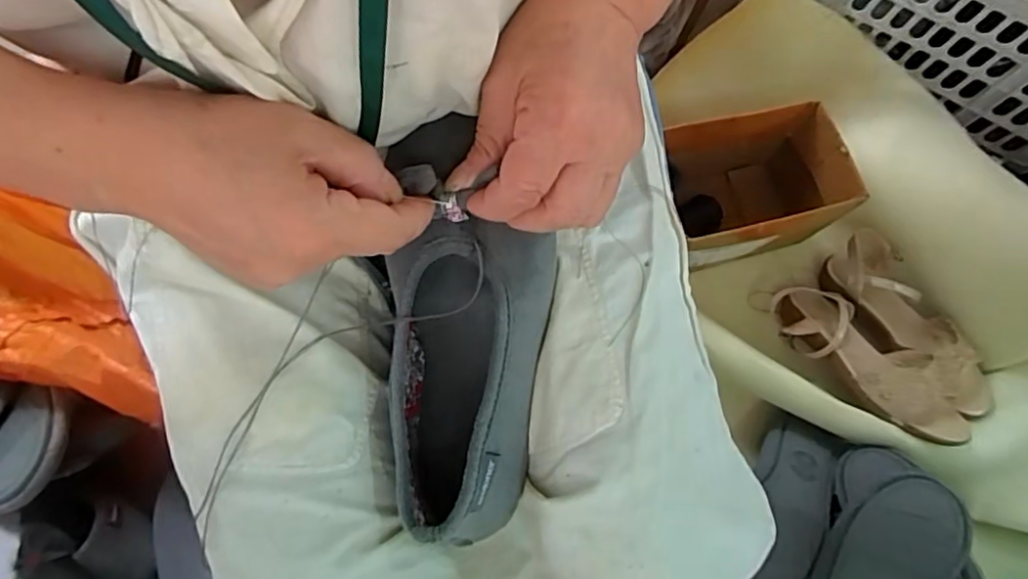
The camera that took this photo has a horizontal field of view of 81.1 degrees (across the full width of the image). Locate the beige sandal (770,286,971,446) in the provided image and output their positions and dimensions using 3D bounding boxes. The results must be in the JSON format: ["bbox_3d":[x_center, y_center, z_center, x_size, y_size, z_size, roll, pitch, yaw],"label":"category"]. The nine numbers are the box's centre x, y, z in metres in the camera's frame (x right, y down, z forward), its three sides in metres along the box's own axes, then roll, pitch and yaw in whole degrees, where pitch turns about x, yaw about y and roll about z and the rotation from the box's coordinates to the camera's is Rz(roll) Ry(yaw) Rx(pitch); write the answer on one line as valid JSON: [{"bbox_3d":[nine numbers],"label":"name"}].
[{"bbox_3d":[0.426,0.087,0.730,0.090,0.051,0.251,-37,60,-11],"label":"beige sandal"}]

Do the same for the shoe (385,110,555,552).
[{"bbox_3d":[-0.023,0.022,0.332,0.086,0.065,0.216,-1,91,-2],"label":"shoe"}]

